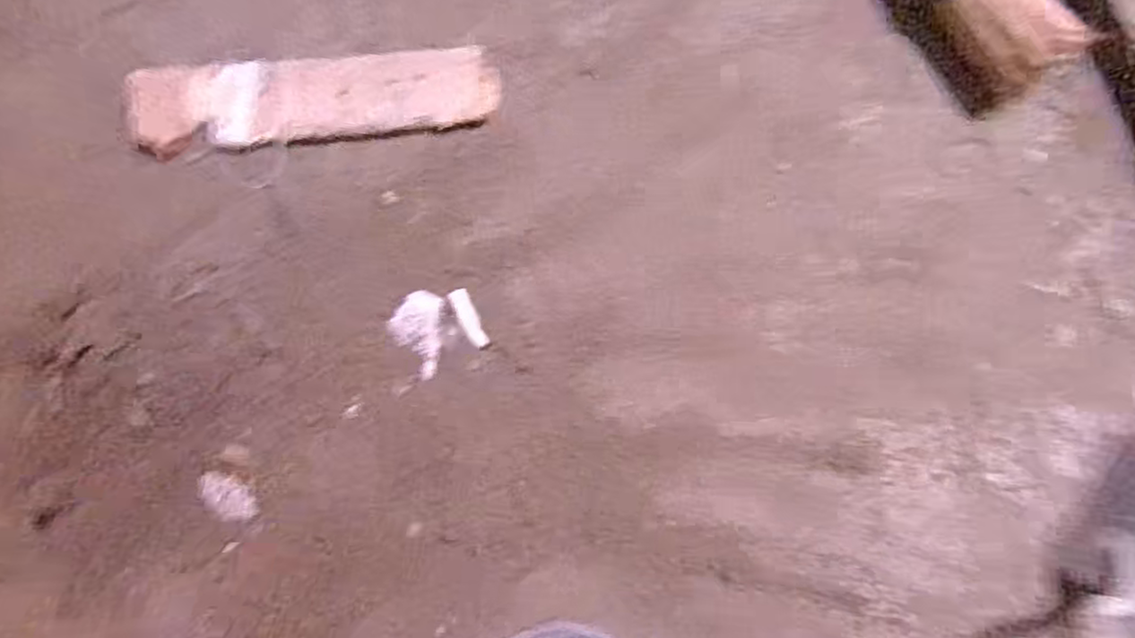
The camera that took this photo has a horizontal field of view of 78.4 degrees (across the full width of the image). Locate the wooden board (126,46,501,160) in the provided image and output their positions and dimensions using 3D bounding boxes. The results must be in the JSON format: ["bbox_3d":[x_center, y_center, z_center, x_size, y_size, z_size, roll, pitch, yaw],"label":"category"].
[{"bbox_3d":[-0.206,-0.172,0.545,0.304,0.013,0.069,-1,84,7],"label":"wooden board"}]

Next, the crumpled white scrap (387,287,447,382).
[{"bbox_3d":[-0.105,0.010,0.483,0.034,0.013,0.061,1,84,7],"label":"crumpled white scrap"}]

